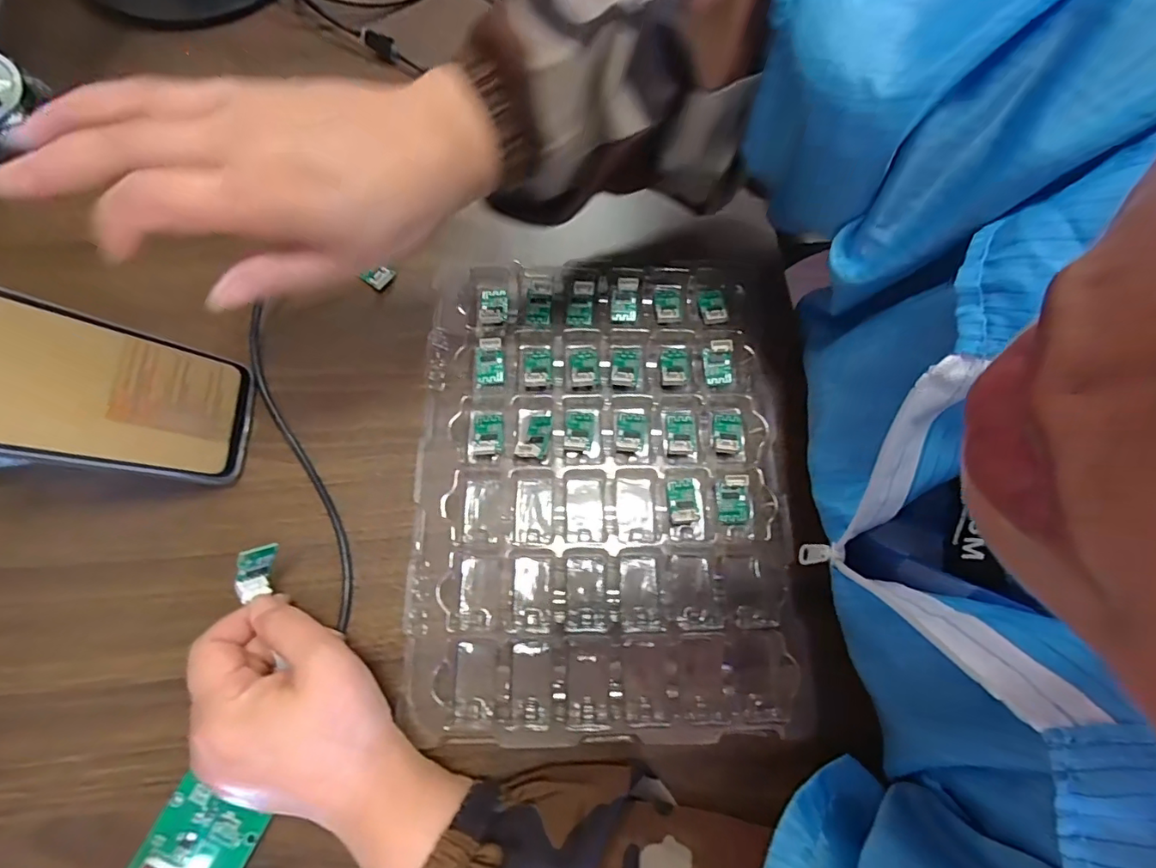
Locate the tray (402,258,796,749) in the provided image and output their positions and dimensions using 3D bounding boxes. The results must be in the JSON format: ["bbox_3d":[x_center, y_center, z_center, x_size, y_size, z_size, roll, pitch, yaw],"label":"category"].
[{"bbox_3d":[0.011,0.021,0.304,0.205,0.023,0.273,1,72,-2],"label":"tray"}]

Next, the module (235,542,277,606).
[{"bbox_3d":[-0.164,0.068,0.262,0.007,0.016,0.024,26,104,41],"label":"module"}]

